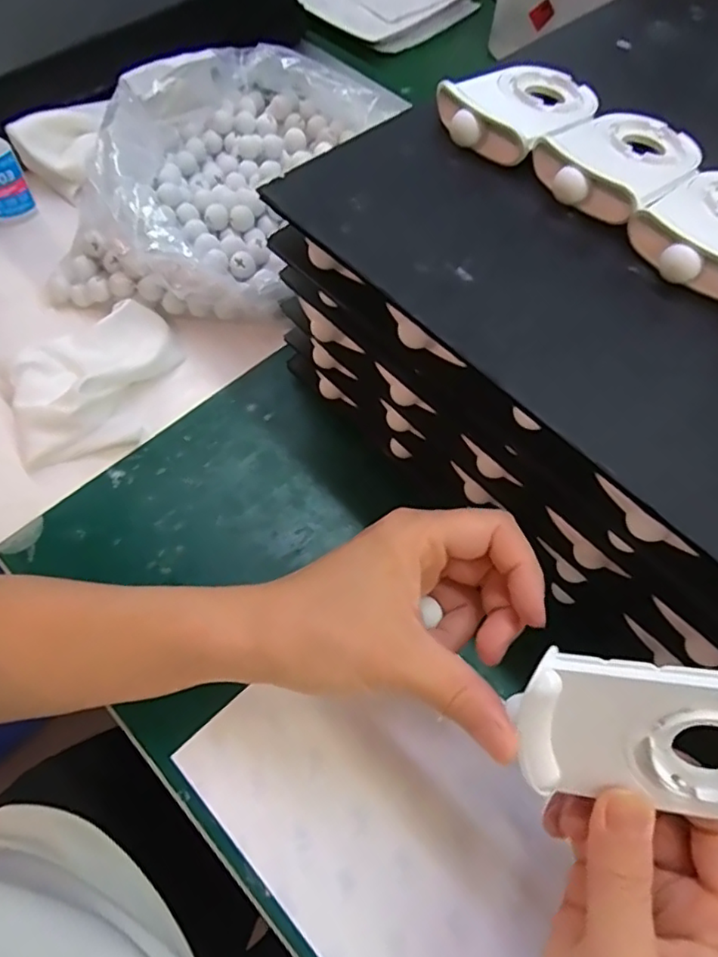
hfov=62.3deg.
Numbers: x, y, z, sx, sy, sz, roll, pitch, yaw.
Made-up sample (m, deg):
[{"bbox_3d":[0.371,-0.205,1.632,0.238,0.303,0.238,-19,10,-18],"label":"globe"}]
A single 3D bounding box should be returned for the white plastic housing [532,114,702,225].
[{"bbox_3d":[0.124,-0.154,0.281,0.085,0.014,0.060,-41,71,-21],"label":"white plastic housing"}]

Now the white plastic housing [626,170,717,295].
[{"bbox_3d":[0.161,-0.113,0.260,0.056,0.012,0.085,40,67,17],"label":"white plastic housing"}]

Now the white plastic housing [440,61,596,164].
[{"bbox_3d":[0.083,-0.190,0.299,0.089,0.014,0.056,-37,69,-20],"label":"white plastic housing"}]

